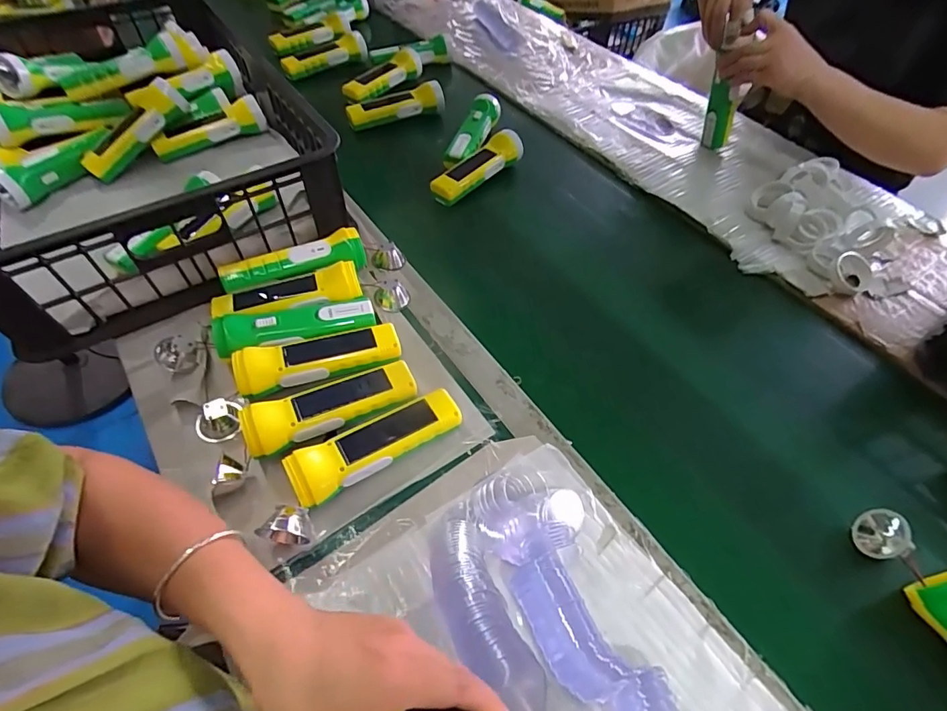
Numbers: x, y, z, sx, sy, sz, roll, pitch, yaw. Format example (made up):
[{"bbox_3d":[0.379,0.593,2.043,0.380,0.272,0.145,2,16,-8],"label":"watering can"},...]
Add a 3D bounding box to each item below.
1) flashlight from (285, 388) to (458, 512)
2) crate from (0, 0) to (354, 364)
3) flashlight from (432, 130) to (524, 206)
[{"bbox_3d":[-0.089,0.085,0.450,0.162,0.043,0.047,-27,59,-21],"label":"flashlight"},{"bbox_3d":[-0.475,-0.304,0.651,0.392,0.126,0.590,-31,58,-23],"label":"crate"},{"bbox_3d":[0.004,-0.292,0.742,0.052,0.041,0.178,33,58,20],"label":"flashlight"}]

